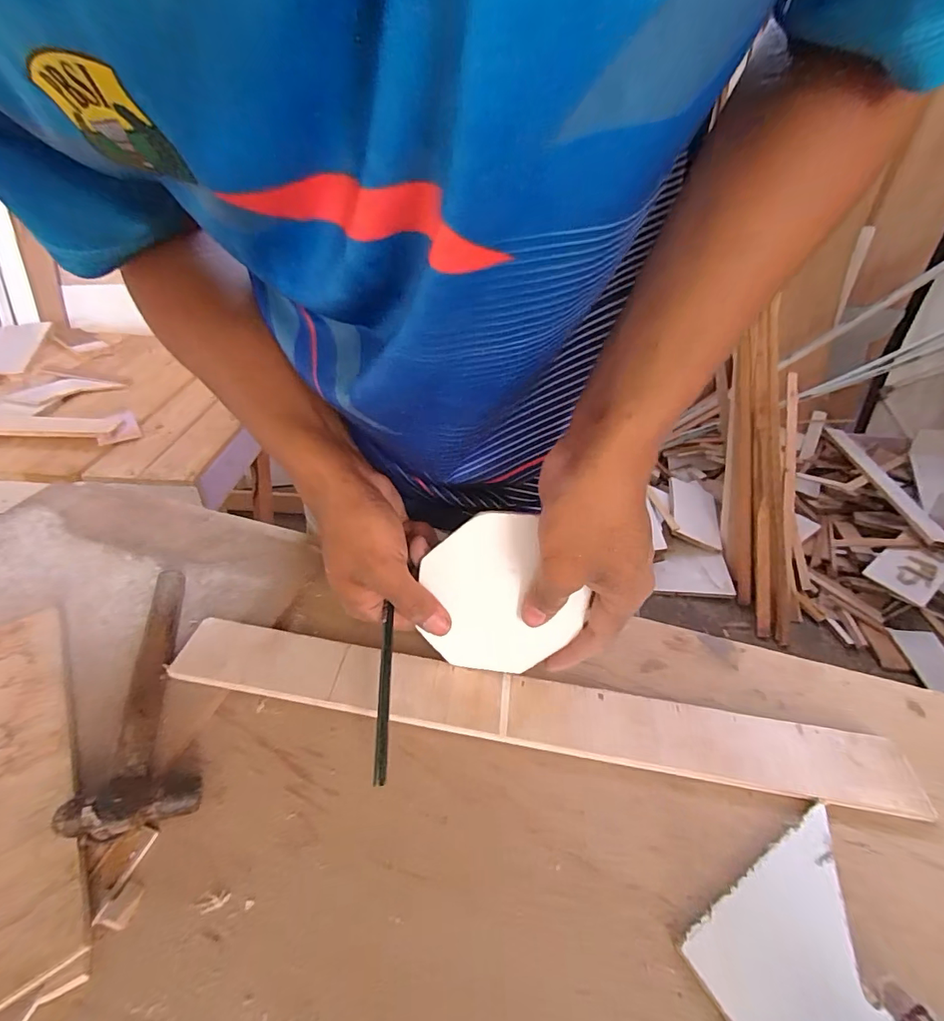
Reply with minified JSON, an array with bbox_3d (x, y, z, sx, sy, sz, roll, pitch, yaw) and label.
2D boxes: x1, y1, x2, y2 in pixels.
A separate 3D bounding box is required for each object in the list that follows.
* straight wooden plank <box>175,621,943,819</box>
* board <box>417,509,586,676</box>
[{"bbox_3d":[0.038,0.130,0.319,0.477,0.008,0.057,9,35,5],"label":"straight wooden plank"},{"bbox_3d":[0.013,0.061,0.317,0.106,0.106,0.005,-31,10,18],"label":"board"}]

